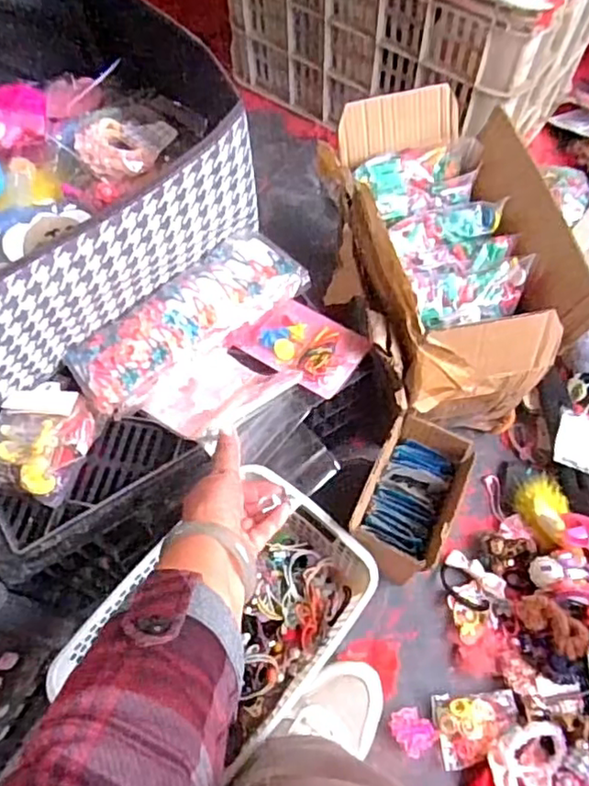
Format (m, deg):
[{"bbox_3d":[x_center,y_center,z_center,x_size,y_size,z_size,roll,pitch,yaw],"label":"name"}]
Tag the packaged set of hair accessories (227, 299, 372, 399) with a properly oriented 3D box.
[{"bbox_3d":[0.005,-0.050,0.623,0.119,0.024,0.080,33,69,15],"label":"packaged set of hair accessories"}]

